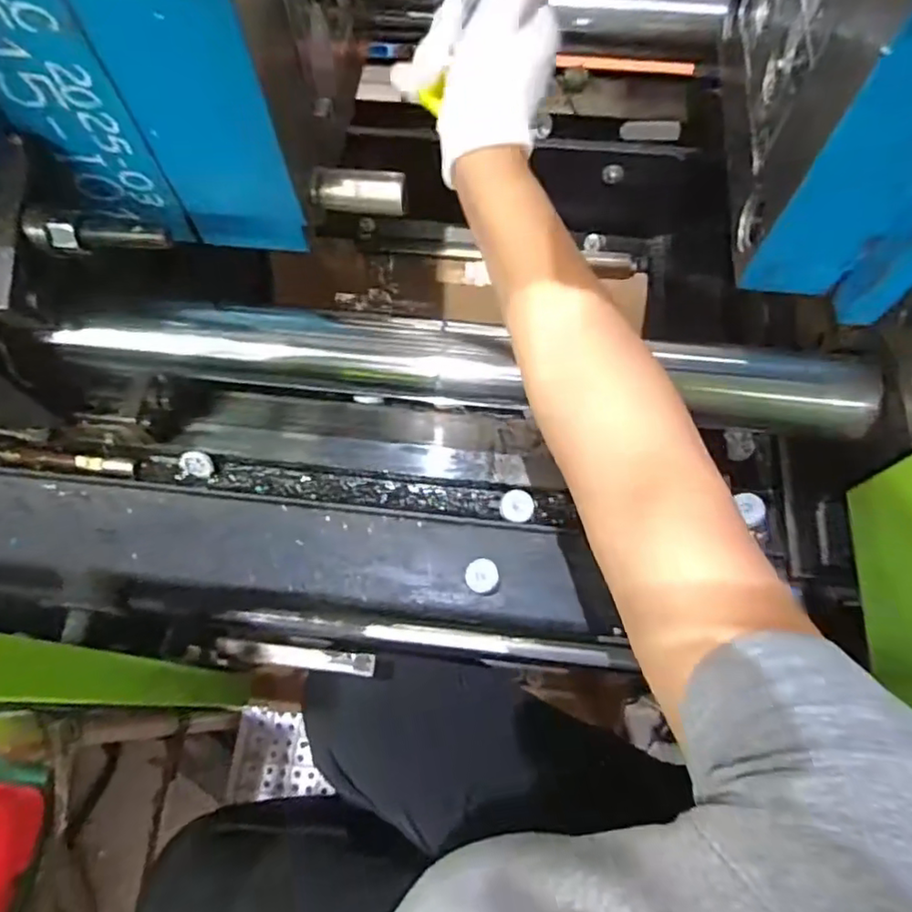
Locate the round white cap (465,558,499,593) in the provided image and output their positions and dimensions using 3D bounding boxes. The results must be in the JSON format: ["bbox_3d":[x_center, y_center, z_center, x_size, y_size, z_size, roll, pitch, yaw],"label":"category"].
[{"bbox_3d":[0.023,0.105,0.529,0.028,0.012,0.027,8,68,4],"label":"round white cap"}]

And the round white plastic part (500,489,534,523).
[{"bbox_3d":[0.056,0.046,0.552,0.030,0.005,0.029,-7,68,-2],"label":"round white plastic part"}]

